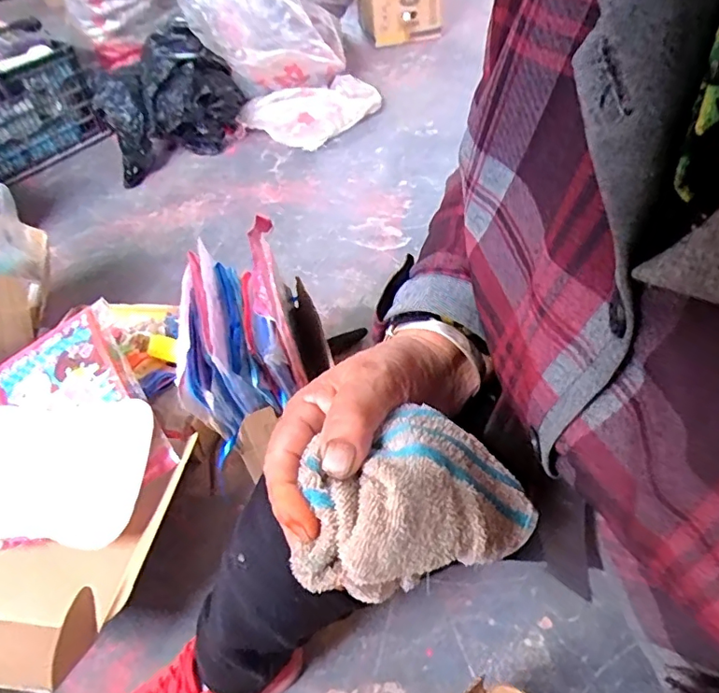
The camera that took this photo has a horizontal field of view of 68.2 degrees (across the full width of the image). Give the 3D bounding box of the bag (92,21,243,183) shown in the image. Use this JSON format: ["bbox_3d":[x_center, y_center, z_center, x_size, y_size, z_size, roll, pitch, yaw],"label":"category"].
[{"bbox_3d":[-0.546,-0.715,1.557,0.408,0.290,0.331,-17,46,-9],"label":"bag"}]

